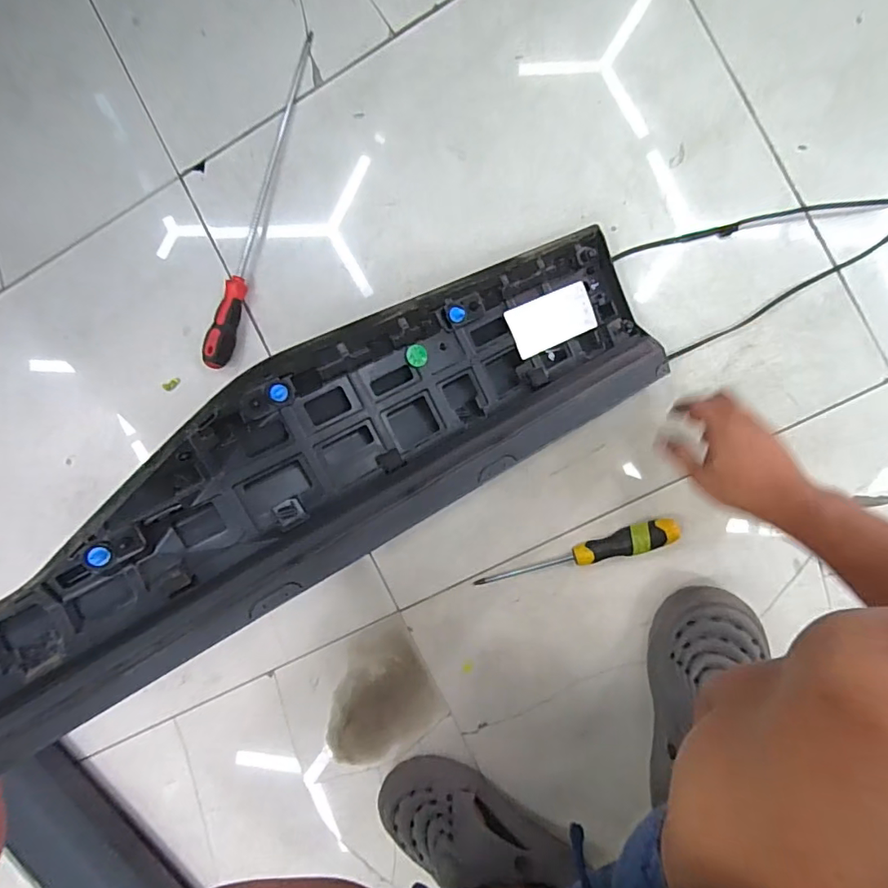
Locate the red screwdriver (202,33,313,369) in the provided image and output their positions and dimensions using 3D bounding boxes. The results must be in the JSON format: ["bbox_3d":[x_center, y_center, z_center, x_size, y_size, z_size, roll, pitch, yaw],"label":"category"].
[{"bbox_3d":[-0.223,-0.287,0.606,0.026,0.034,0.403,17,94,6],"label":"red screwdriver"}]

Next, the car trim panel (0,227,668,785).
[{"bbox_3d":[-0.083,0.009,0.431,0.663,0.050,0.175,-34,88,-19],"label":"car trim panel"}]

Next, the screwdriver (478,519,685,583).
[{"bbox_3d":[0.146,0.125,0.571,0.227,0.036,0.028,-19,90,8],"label":"screwdriver"}]

